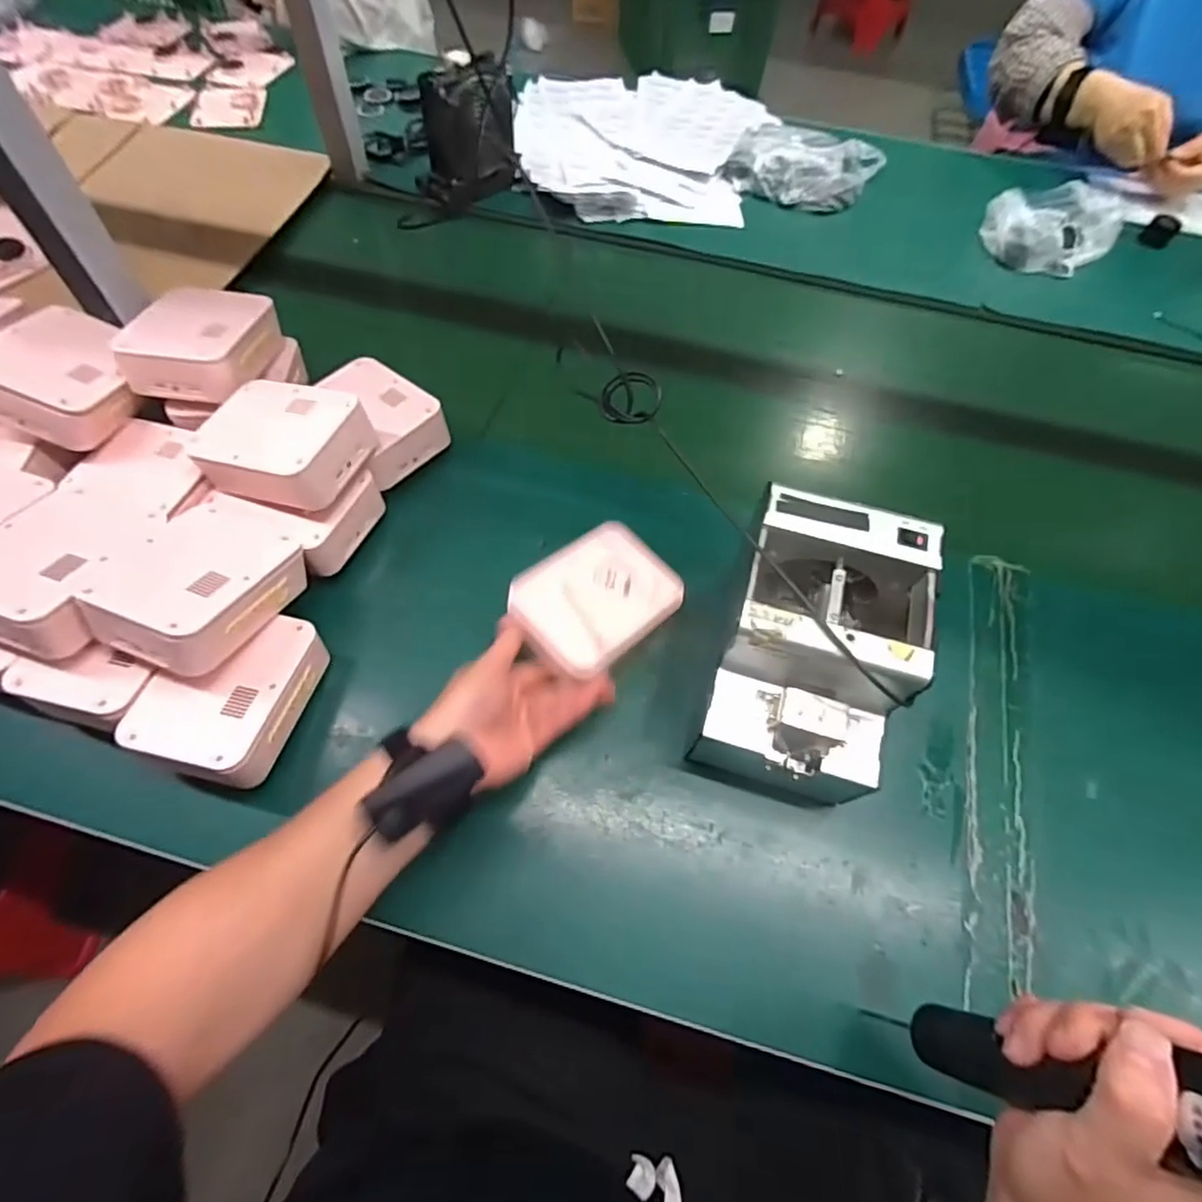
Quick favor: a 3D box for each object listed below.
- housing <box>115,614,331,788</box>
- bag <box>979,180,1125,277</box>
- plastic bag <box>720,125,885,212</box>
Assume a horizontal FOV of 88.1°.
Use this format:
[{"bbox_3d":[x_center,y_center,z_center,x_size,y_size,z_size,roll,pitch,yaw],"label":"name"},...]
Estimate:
[{"bbox_3d":[-0.287,0.071,0.483,0.096,0.046,0.128,14,61,6],"label":"housing"},{"bbox_3d":[0.644,-0.540,0.887,0.187,0.055,0.151,-32,66,-19],"label":"bag"},{"bbox_3d":[0.297,-0.636,0.909,0.222,0.049,0.137,14,61,5],"label":"plastic bag"}]

